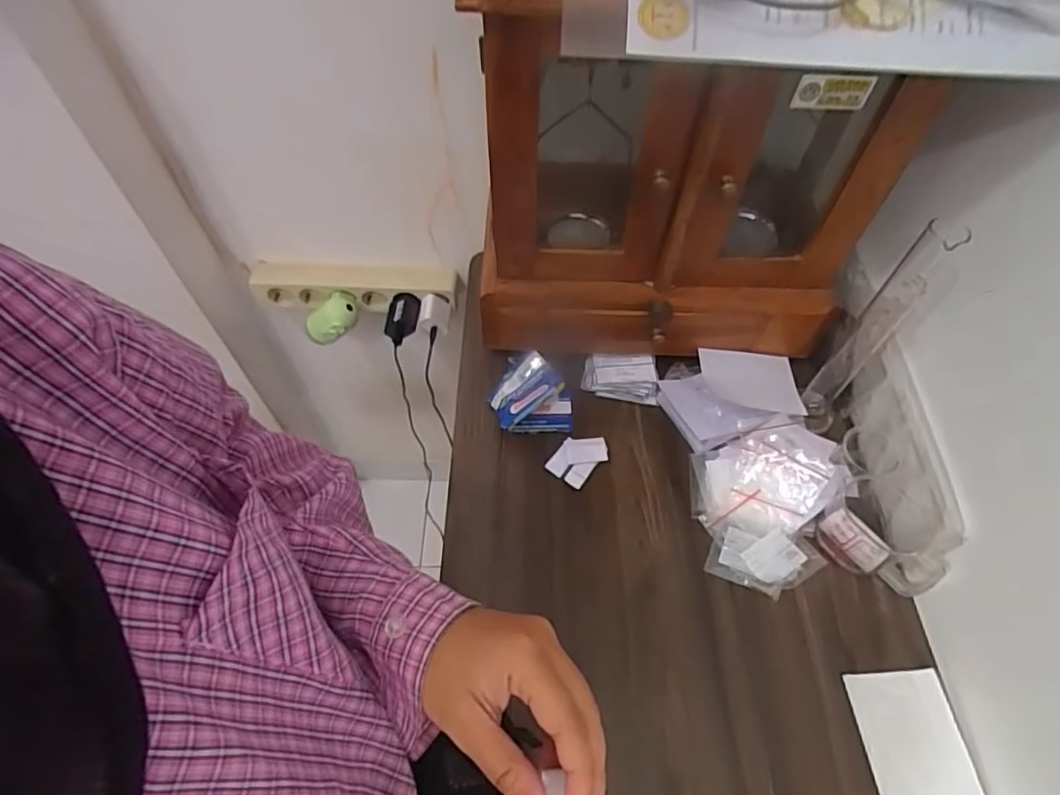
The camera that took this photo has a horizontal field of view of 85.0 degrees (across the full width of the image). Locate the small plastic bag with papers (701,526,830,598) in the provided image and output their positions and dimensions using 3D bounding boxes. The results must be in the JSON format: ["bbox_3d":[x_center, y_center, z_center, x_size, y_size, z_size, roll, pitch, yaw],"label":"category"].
[{"bbox_3d":[0.224,0.155,0.555,0.100,0.017,0.061,4,56,2],"label":"small plastic bag with papers"}]

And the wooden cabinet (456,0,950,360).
[{"bbox_3d":[0.139,-0.210,0.551,0.348,0.369,0.194,6,56,4],"label":"wooden cabinet"}]

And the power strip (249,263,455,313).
[{"bbox_3d":[-0.256,-0.163,0.854,0.288,0.058,0.051,2,56,1],"label":"power strip"}]

